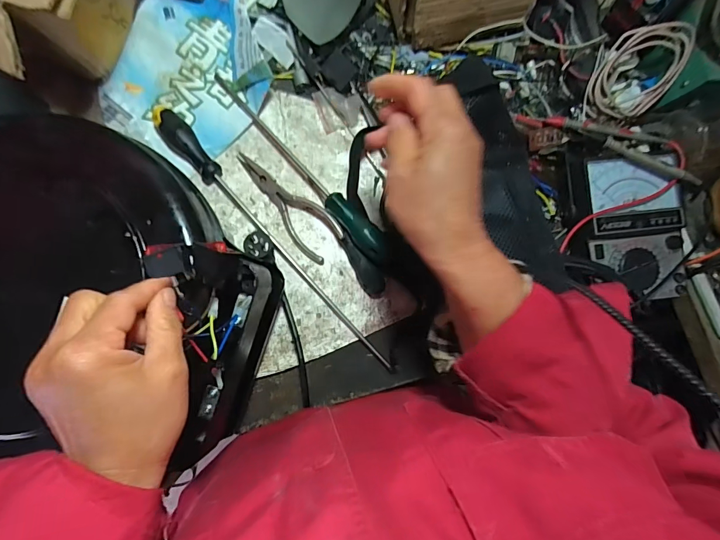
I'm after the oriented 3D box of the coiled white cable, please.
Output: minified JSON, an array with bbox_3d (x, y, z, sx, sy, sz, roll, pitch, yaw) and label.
[{"bbox_3d":[0.306,-0.220,0.431,0.088,0.070,0.081,-6,85,-5],"label":"coiled white cable"}]

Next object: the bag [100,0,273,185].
[{"bbox_3d":[-0.186,-0.231,0.447,0.172,0.034,0.211,32,83,-1],"label":"bag"}]

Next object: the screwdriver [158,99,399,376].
[{"bbox_3d":[-0.097,-0.029,0.447,0.027,0.025,0.386,-41,89,-7],"label":"screwdriver"}]

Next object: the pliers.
[{"bbox_3d":[-0.059,-0.050,0.451,0.050,0.023,0.223,-43,89,-7],"label":"pliers"}]

